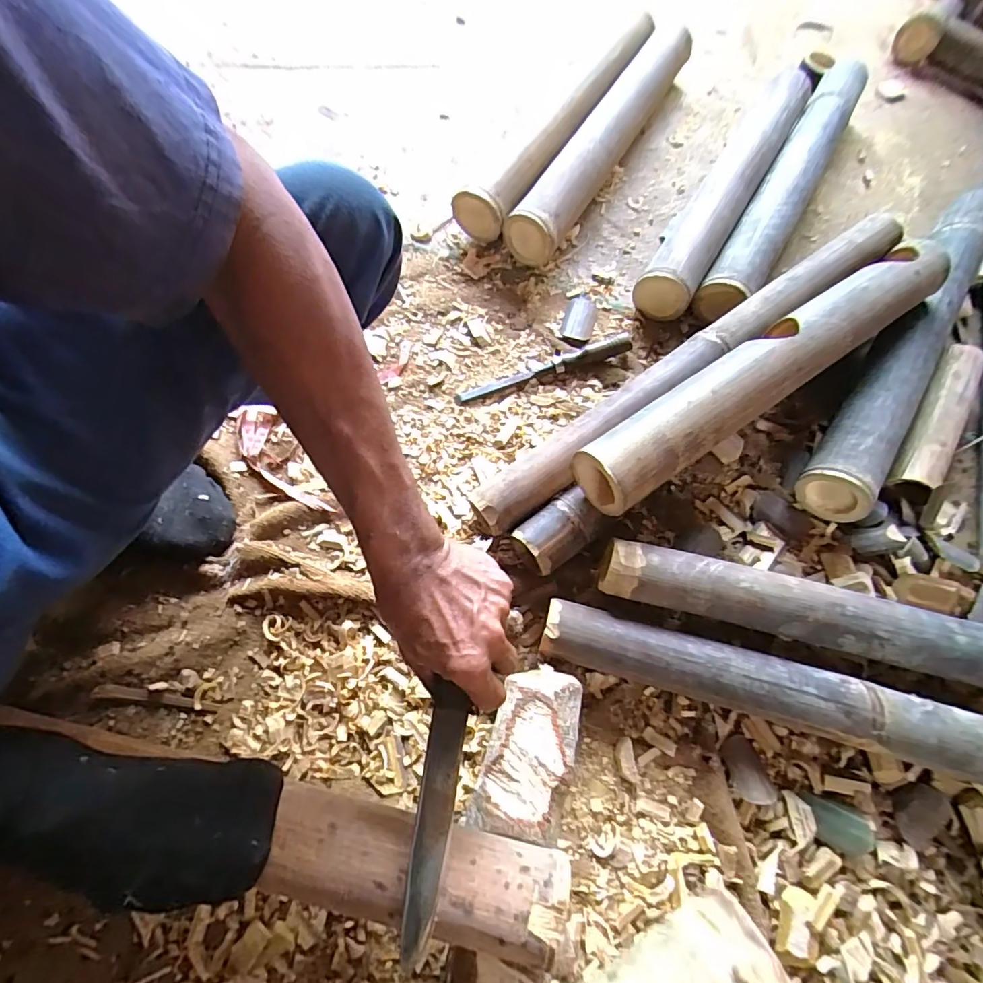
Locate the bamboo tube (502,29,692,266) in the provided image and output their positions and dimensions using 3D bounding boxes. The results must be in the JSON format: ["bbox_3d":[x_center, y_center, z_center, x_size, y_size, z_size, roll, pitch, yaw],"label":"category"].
[{"bbox_3d":[0.180,-0.553,0.780,0.070,0.079,0.532,30,70,9],"label":"bamboo tube"}]

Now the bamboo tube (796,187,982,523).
[{"bbox_3d":[0.554,-0.213,0.651,0.078,0.079,0.606,35,71,11],"label":"bamboo tube"}]

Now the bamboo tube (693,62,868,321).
[{"bbox_3d":[0.464,-0.484,0.772,0.091,0.074,0.633,30,70,9],"label":"bamboo tube"}]

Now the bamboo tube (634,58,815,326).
[{"bbox_3d":[0.367,-0.478,0.767,0.084,0.077,0.558,30,70,9],"label":"bamboo tube"}]

